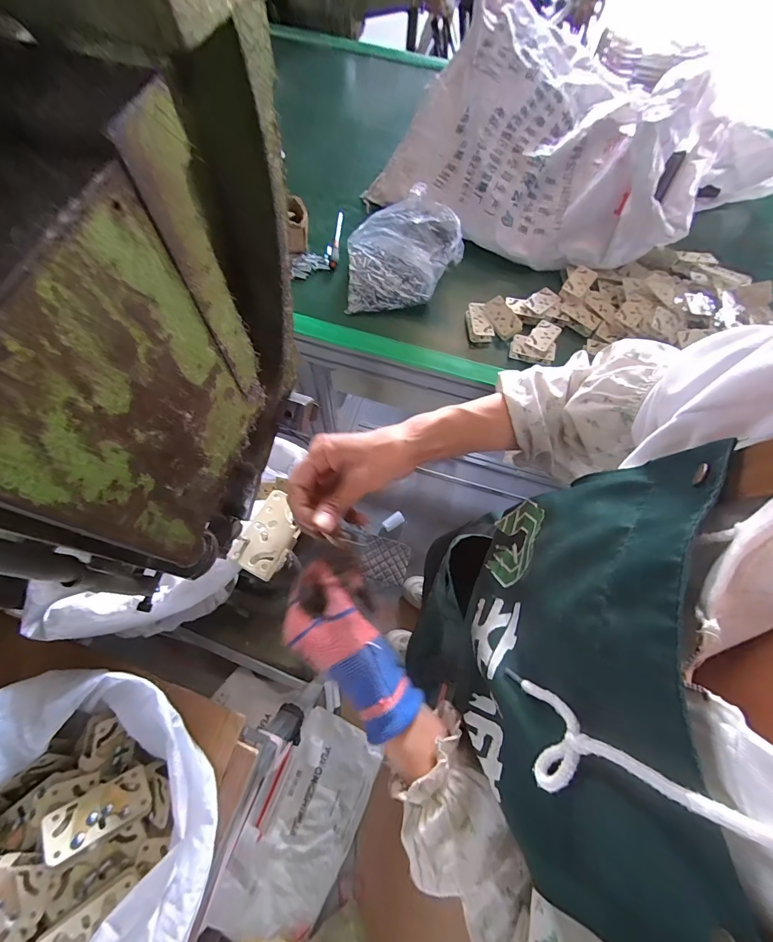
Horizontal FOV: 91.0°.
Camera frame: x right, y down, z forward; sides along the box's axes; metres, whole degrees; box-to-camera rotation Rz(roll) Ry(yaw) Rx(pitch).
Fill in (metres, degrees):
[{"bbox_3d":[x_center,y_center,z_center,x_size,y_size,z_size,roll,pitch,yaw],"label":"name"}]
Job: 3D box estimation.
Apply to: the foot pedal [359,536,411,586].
[{"bbox_3d":[-0.003,0.291,1.239,0.150,0.018,0.134,19,74,-6],"label":"foot pedal"}]

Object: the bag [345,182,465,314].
[{"bbox_3d":[0.023,-0.432,0.738,0.217,0.099,0.202,-8,69,-6],"label":"bag"}]

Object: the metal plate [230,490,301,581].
[{"bbox_3d":[-0.108,0.059,0.358,0.044,0.011,0.076,25,69,7],"label":"metal plate"}]

